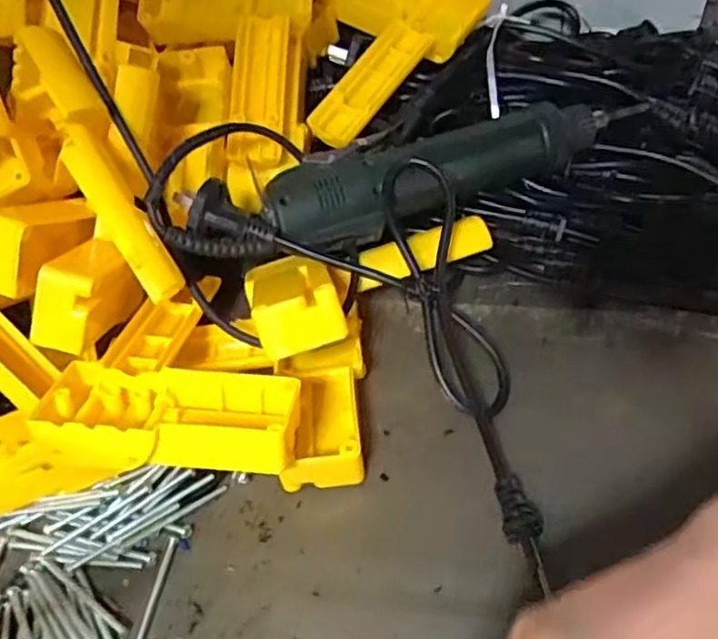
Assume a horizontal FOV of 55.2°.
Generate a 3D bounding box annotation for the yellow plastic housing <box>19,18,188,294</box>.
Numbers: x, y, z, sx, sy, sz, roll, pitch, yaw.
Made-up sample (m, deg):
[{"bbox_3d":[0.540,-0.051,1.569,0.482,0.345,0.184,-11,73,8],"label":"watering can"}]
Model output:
[{"bbox_3d":[-0.132,-0.078,0.356,0.027,0.142,0.025,-26,11,-17],"label":"yellow plastic housing"}]

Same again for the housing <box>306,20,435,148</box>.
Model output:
[{"bbox_3d":[0.007,-0.151,0.437,0.032,0.017,0.099,34,79,32],"label":"housing"}]

